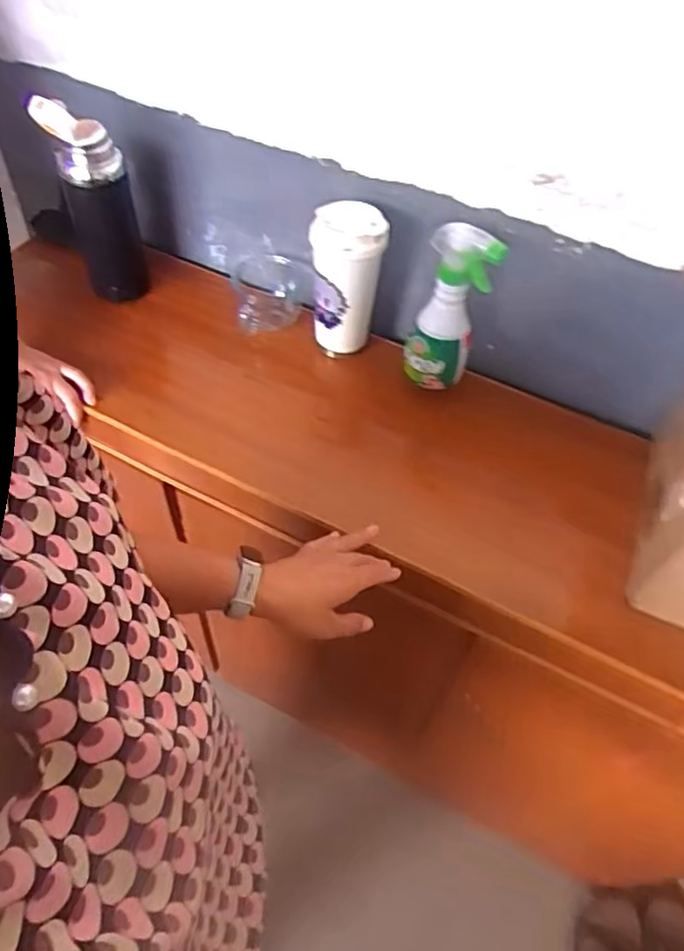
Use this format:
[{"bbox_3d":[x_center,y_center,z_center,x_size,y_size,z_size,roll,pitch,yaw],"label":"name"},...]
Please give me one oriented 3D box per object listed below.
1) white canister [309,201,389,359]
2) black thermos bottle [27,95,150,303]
[{"bbox_3d":[0.003,-0.241,0.799,0.086,0.193,0.076,1,48,-3],"label":"white canister"},{"bbox_3d":[-0.315,-0.347,0.818,0.090,0.244,0.081,-13,50,-15],"label":"black thermos bottle"}]

